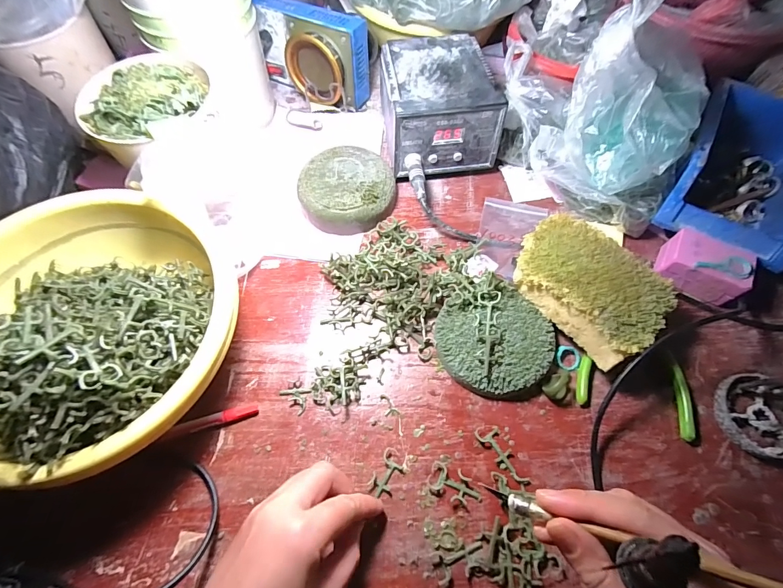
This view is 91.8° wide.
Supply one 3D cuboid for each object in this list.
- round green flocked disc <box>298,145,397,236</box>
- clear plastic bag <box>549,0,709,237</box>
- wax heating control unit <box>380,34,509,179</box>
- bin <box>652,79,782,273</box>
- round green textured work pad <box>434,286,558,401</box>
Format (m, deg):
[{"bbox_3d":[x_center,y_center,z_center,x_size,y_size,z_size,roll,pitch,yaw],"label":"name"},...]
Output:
[{"bbox_3d":[-0.047,-0.112,0.418,0.100,0.038,0.091,0,63,0],"label":"round green flocked disc"},{"bbox_3d":[0.236,-0.179,0.353,0.126,0.187,0.132,29,67,14],"label":"clear plastic bag"},{"bbox_3d":[0.048,-0.214,0.439,0.119,0.094,0.140,-8,63,-4],"label":"wax heating control unit"},{"bbox_3d":[0.377,-0.140,0.407,0.122,0.079,0.227,28,66,13],"label":"bin"},{"bbox_3d":[0.096,0.047,0.346,0.100,0.030,0.093,0,63,0],"label":"round green textured work pad"}]

